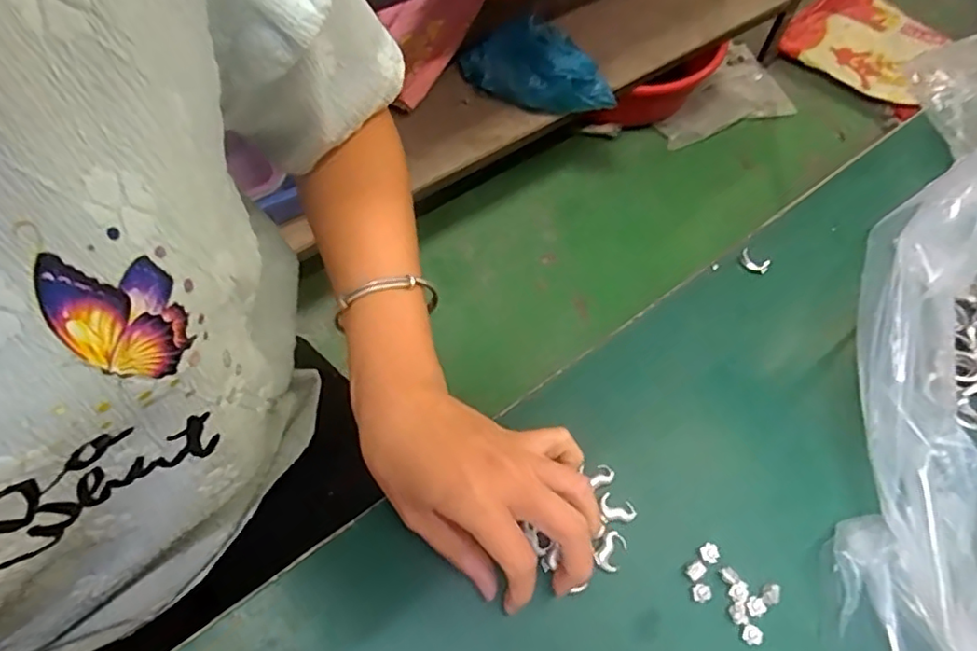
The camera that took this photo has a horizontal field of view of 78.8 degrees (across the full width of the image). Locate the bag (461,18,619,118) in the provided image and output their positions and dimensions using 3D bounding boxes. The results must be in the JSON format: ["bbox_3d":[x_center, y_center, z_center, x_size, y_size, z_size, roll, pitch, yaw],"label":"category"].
[{"bbox_3d":[0.090,-0.489,1.129,0.314,0.121,0.101,24,64,10],"label":"bag"}]

